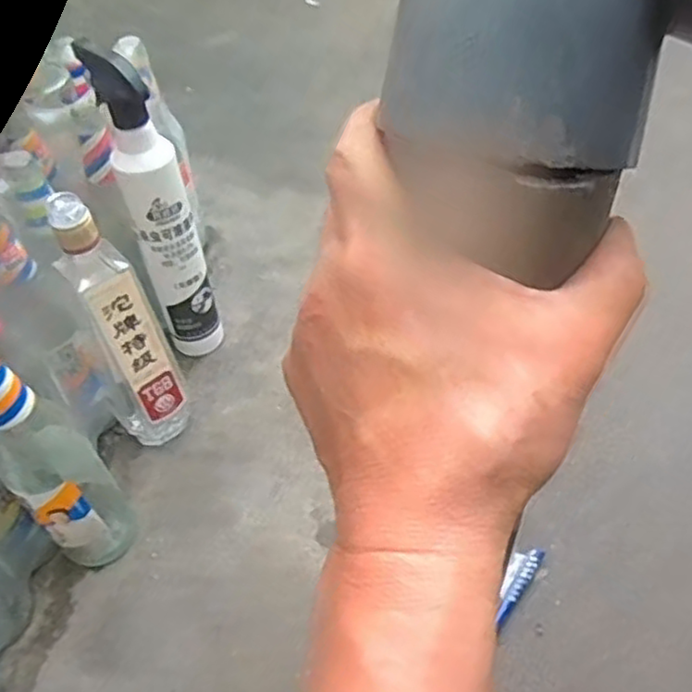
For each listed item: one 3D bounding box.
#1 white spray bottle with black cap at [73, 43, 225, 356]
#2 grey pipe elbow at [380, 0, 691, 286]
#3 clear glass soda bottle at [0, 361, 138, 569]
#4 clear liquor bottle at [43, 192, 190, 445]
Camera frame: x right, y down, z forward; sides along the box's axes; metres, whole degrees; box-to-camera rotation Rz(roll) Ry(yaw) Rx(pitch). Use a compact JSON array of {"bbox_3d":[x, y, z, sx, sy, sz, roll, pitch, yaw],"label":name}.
[{"bbox_3d":[-0.178,-0.120,0.674,0.059,0.341,0.054,-17,50,-12],"label":"white spray bottle with black cap"},{"bbox_3d":[0.067,-0.087,0.179,0.109,0.111,0.066,-11,49,-7],"label":"grey pipe elbow"},{"bbox_3d":[-0.233,0.087,0.541,0.070,0.268,0.074,-34,56,-24],"label":"clear glass soda bottle"},{"bbox_3d":[-0.198,-0.009,0.616,0.067,0.278,0.062,-26,53,-19],"label":"clear liquor bottle"}]

